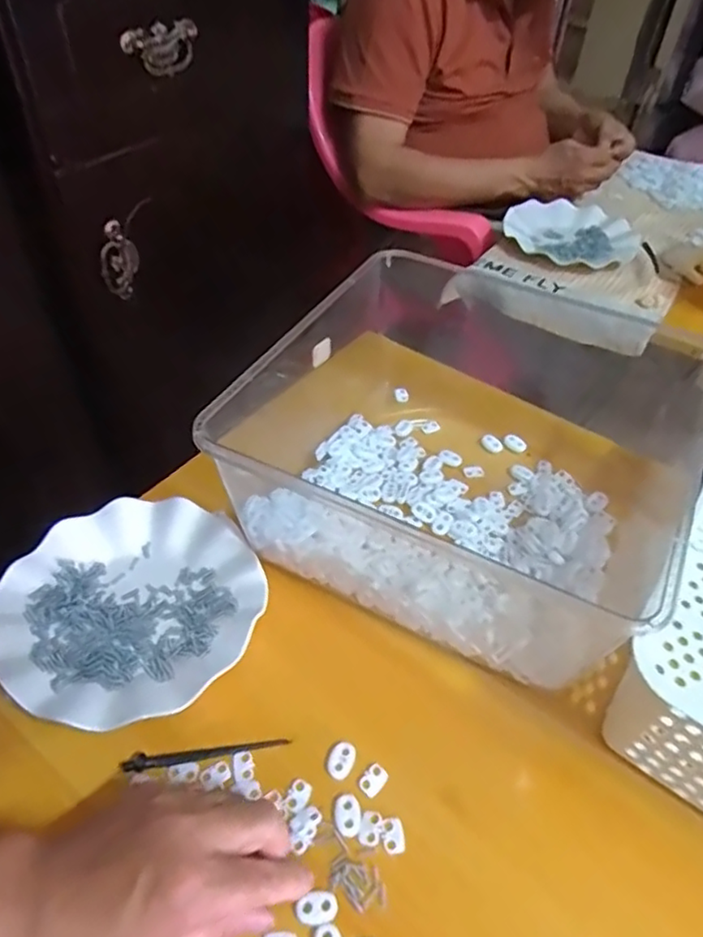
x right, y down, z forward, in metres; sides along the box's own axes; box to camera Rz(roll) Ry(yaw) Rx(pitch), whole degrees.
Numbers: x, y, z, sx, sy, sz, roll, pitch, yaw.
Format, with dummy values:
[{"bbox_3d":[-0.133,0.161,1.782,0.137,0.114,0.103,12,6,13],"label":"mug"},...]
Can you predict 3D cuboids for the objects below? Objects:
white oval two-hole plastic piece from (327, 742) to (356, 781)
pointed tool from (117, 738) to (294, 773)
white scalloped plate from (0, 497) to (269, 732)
[{"bbox_3d":[-0.006,0.185,0.401,0.016,0.004,0.023,19,48,14],"label":"white oval two-hole plastic piece"},{"bbox_3d":[-0.093,0.182,0.405,0.102,0.008,0.009,-6,47,-9],"label":"pointed tool"},{"bbox_3d":[-0.160,0.099,0.463,0.179,0.019,0.176,2,46,-2],"label":"white scalloped plate"}]

